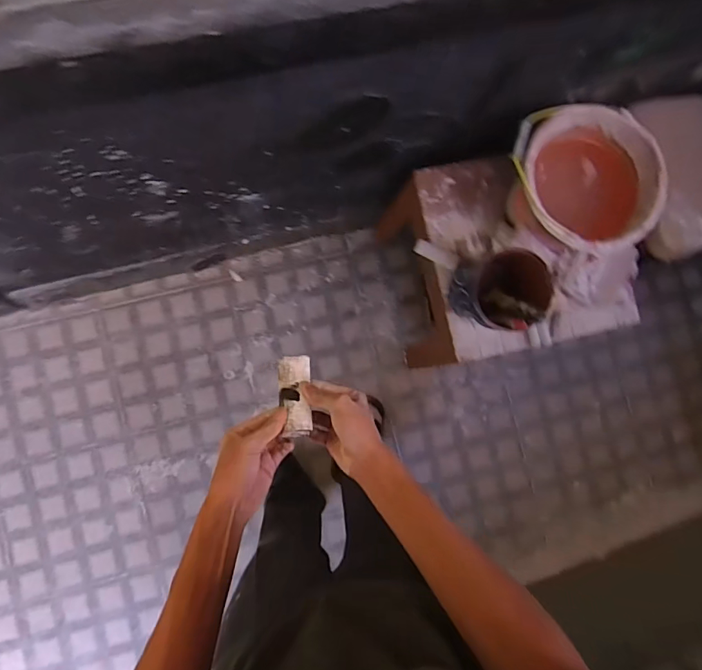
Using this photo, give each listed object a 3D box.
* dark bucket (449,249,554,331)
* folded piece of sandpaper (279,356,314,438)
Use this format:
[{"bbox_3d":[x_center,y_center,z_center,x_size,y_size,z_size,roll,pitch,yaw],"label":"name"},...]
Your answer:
[{"bbox_3d":[0.296,-0.083,0.912,0.147,0.176,0.149,0,86,-6],"label":"dark bucket"},{"bbox_3d":[-0.067,0.072,0.535,0.039,0.009,0.104,-6,58,-6],"label":"folded piece of sandpaper"}]

